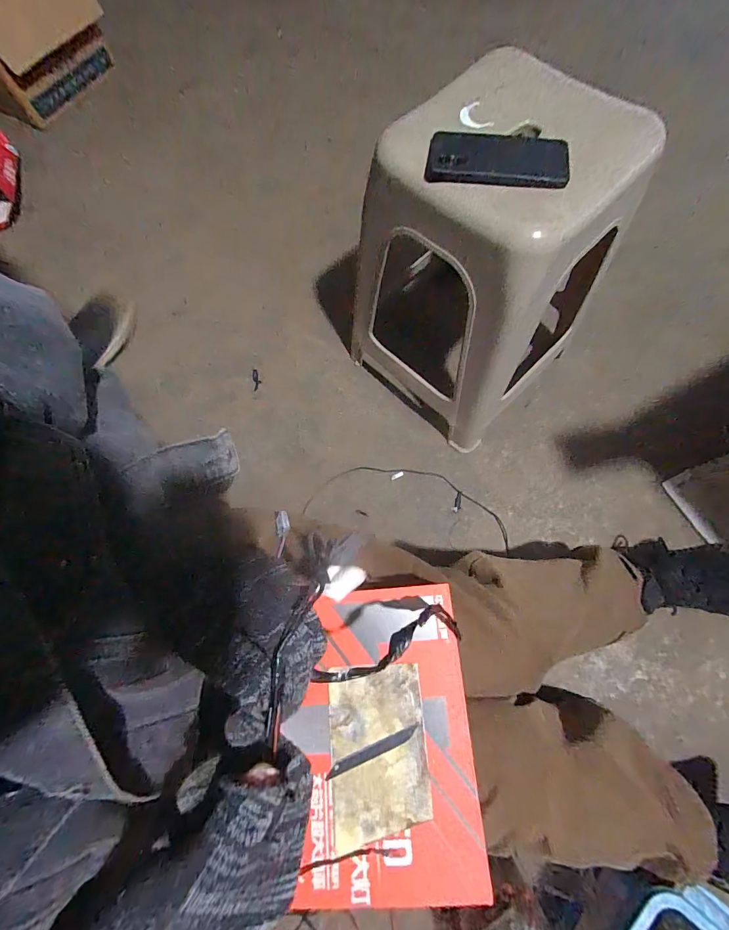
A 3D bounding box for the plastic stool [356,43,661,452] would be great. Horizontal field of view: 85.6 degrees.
[{"bbox_3d":[0.173,-0.311,0.696,0.305,0.498,0.385,-39,74,-9],"label":"plastic stool"}]

